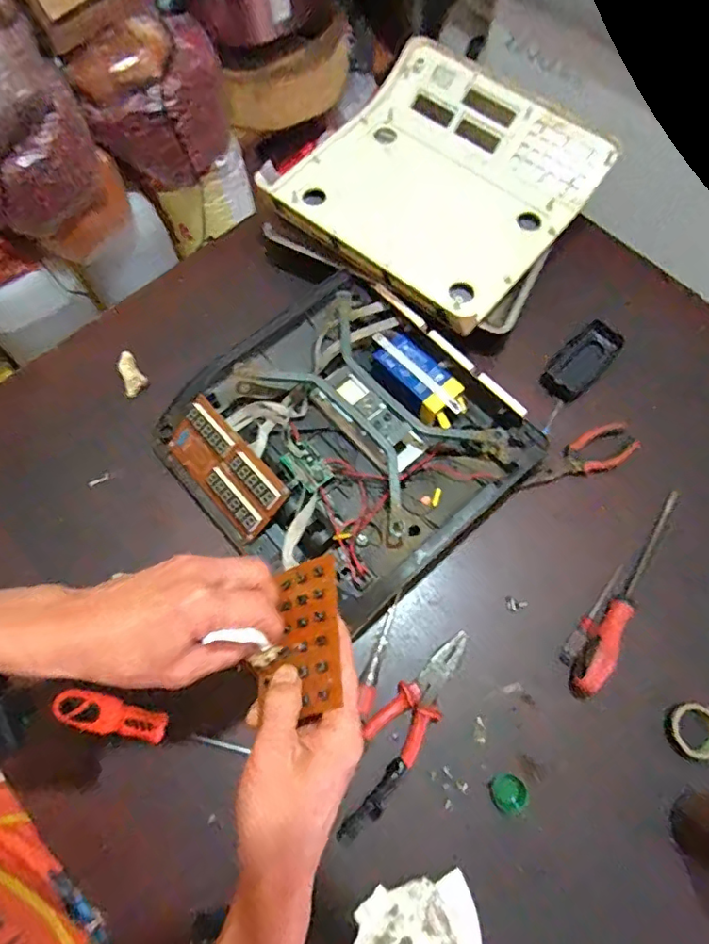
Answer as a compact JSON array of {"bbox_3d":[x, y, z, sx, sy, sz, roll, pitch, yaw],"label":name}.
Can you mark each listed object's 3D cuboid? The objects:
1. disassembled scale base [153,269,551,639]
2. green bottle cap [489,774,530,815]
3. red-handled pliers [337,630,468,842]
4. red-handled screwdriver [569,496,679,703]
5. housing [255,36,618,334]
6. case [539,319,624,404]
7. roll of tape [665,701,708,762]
[{"bbox_3d":[-0.009,-0.038,0.597,0.330,0.056,0.328,-41,75,-14],"label":"disassembled scale base"},{"bbox_3d":[0.144,0.299,0.502,0.030,0.008,0.032,0,69,-1],"label":"green bottle cap"},{"bbox_3d":[0.044,0.243,0.513,0.049,0.019,0.206,31,72,10],"label":"red-handled pliers"},{"bbox_3d":[0.295,0.120,0.563,0.029,0.031,0.258,37,73,12],"label":"red-handled screwdriver"},{"bbox_3d":[0.108,-0.376,0.704,0.332,0.062,0.354,38,73,13],"label":"housing"},{"bbox_3d":[0.283,-0.137,0.673,0.053,0.025,0.116,42,74,14],"label":"case"},{"bbox_3d":[0.328,0.249,0.520,0.050,0.013,0.050,0,69,-1],"label":"roll of tape"}]

